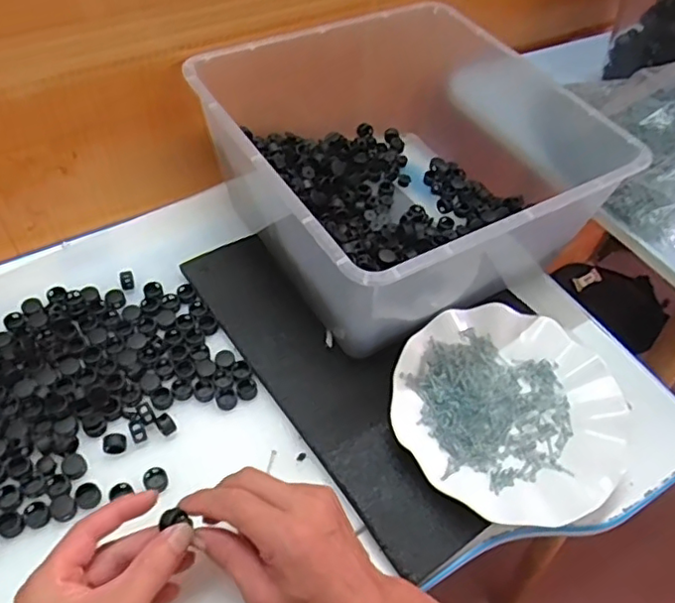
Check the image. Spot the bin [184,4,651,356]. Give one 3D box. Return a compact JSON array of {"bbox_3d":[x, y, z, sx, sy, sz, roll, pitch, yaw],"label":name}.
[{"bbox_3d":[0.064,-0.131,0.578,0.319,0.144,0.308,-25,58,-22],"label":"bin"}]

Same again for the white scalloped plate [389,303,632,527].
[{"bbox_3d":[0.138,0.086,0.490,0.180,0.027,0.172,3,52,-3],"label":"white scalloped plate"}]

